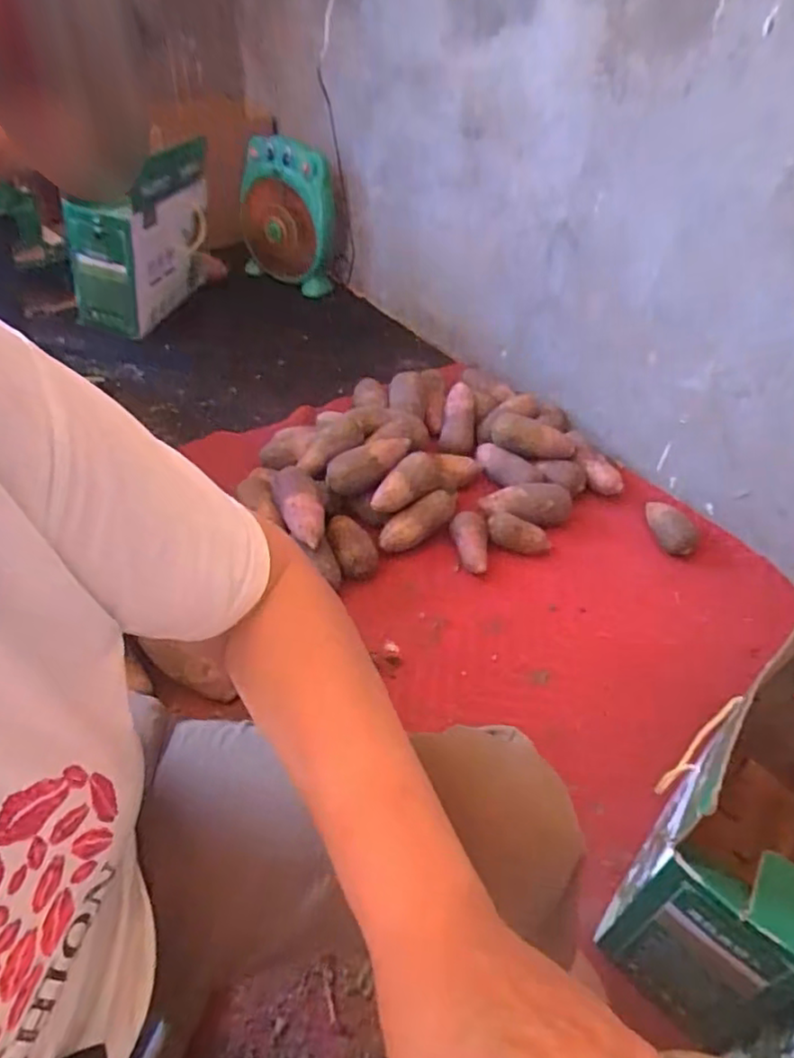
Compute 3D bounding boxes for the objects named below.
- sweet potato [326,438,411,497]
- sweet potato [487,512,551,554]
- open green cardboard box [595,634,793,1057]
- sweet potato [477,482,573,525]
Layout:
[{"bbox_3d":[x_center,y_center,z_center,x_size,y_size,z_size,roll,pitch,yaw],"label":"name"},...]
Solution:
[{"bbox_3d":[-0.051,-0.121,1.142,0.162,0.060,0.064,-29,50,-2],"label":"sweet potato"},{"bbox_3d":[0.217,0.015,1.165,0.112,0.060,0.051,21,46,14],"label":"sweet potato"},{"bbox_3d":[0.408,0.286,0.674,0.382,0.335,0.166,-31,55,-33],"label":"open green cardboard box"},{"bbox_3d":[0.244,-0.044,1.211,0.173,0.057,0.076,-3,45,-10],"label":"sweet potato"}]

